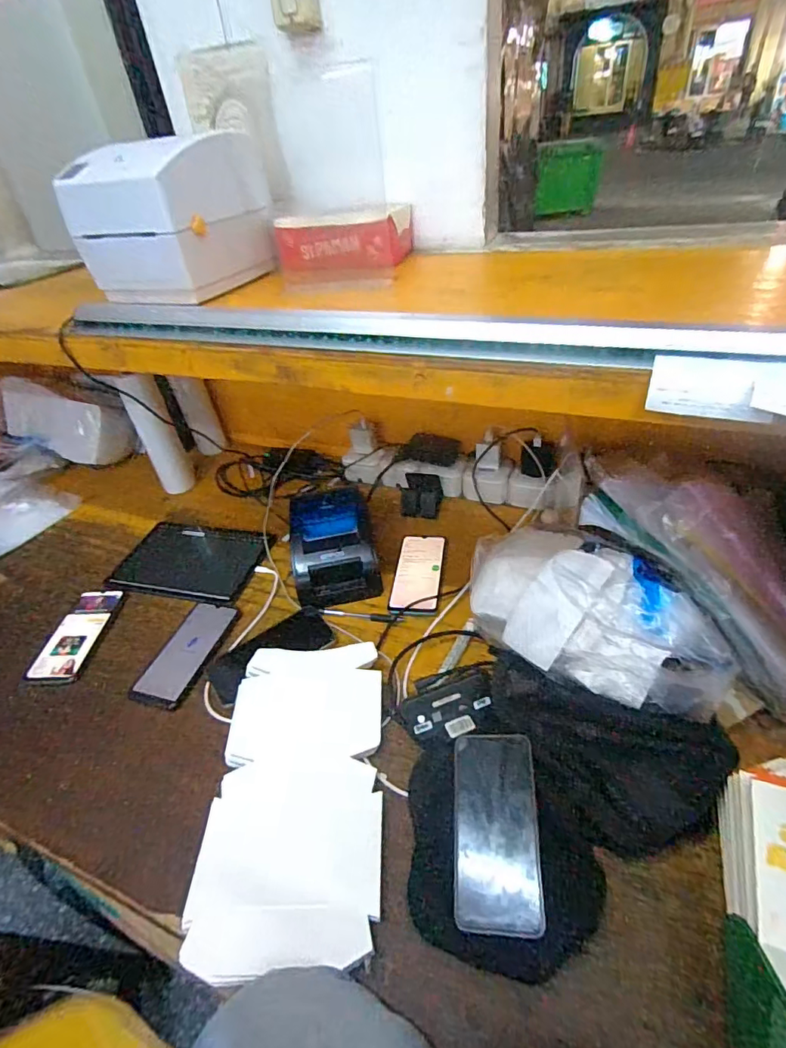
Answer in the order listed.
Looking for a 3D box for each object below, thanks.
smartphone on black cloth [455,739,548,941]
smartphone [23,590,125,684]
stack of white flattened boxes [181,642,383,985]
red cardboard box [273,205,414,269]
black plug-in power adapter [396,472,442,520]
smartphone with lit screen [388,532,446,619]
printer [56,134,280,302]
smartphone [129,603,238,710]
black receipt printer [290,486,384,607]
[{"bbox_3d":[0.096,0.284,0.474,0.078,0.009,0.160,-11,47,20],"label":"smartphone on black cloth"},{"bbox_3d":[-0.479,0.160,0.763,0.081,0.015,0.166,0,39,8],"label":"smartphone"},{"bbox_3d":[-0.103,0.277,0.547,0.179,0.028,0.316,-5,39,3],"label":"stack of white flattened boxes"},{"bbox_3d":[-0.072,-0.420,0.739,0.181,0.065,0.119,4,40,14],"label":"red cardboard box"},{"bbox_3d":[0.050,-0.054,0.907,0.073,0.049,0.059,3,40,13],"label":"black plug-in power adapter"},{"bbox_3d":[0.040,0.075,0.790,0.073,0.009,0.167,1,40,11],"label":"smartphone with lit screen"},{"bbox_3d":[-0.284,-0.401,0.673,0.175,0.160,0.194,11,42,21],"label":"printer"},{"bbox_3d":[-0.288,0.178,0.710,0.078,0.011,0.165,6,41,16],"label":"smartphone"},{"bbox_3d":[-0.092,0.035,0.772,0.123,0.119,0.150,-11,39,-4],"label":"black receipt printer"}]

